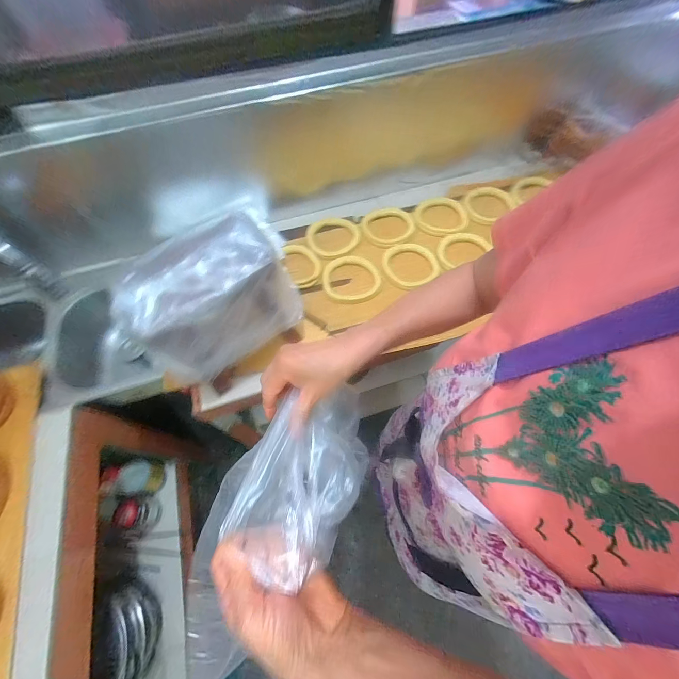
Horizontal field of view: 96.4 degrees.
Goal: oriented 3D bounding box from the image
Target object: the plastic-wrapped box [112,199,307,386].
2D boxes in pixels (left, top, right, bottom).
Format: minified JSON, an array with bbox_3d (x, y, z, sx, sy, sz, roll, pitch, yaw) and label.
[{"bbox_3d":[-0.224,-0.077,0.571,0.279,0.200,0.164,-30,65,-13],"label":"plastic-wrapped box"}]

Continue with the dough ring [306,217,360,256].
[{"bbox_3d":[-0.016,-0.290,0.846,0.147,0.011,0.137,-1,62,1],"label":"dough ring"}]

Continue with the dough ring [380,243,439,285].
[{"bbox_3d":[0.183,-0.199,0.796,0.145,0.011,0.139,-1,62,1],"label":"dough ring"}]

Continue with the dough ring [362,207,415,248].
[{"bbox_3d":[0.139,-0.318,0.848,0.147,0.021,0.135,-1,62,1],"label":"dough ring"}]

